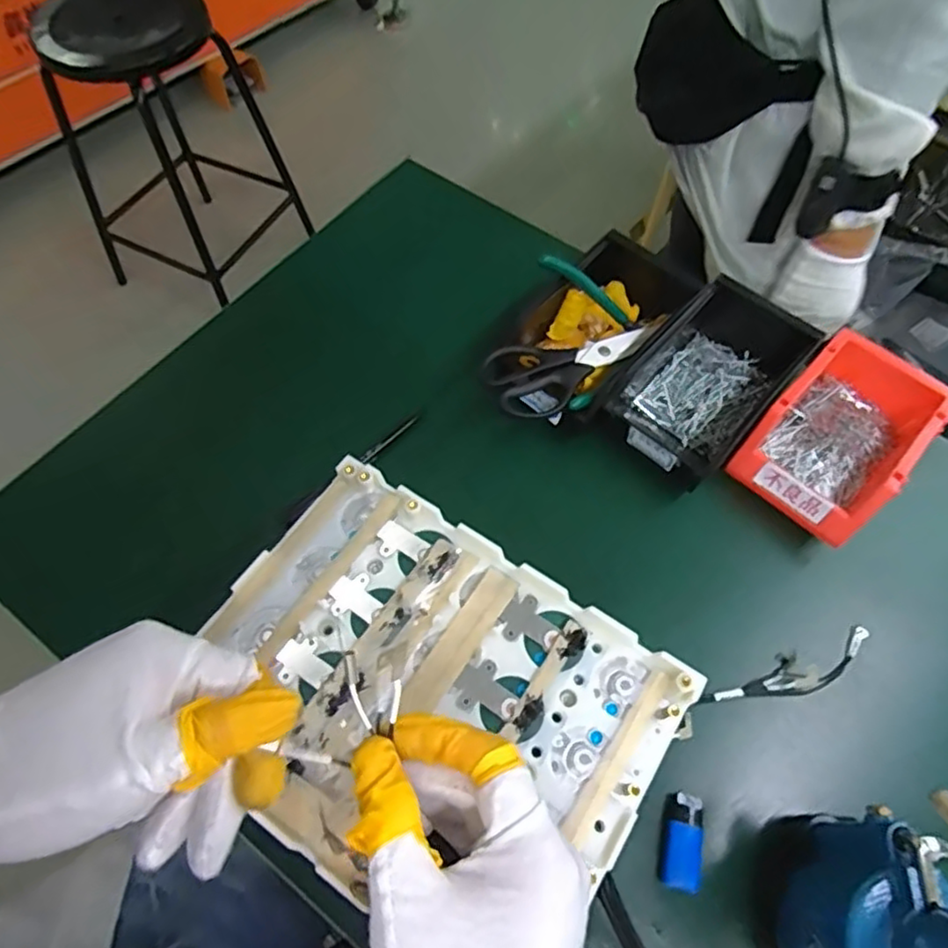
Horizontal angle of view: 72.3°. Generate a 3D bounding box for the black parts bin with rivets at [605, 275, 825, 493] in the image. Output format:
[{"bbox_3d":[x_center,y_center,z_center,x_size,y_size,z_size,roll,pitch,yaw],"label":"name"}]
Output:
[{"bbox_3d":[0.212,-0.087,0.572,0.108,0.073,0.209,38,68,18],"label":"black parts bin with rivets"}]

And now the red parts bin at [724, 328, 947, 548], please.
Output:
[{"bbox_3d":[0.305,-0.030,0.546,0.111,0.075,0.166,40,69,19],"label":"red parts bin"}]

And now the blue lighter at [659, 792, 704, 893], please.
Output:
[{"bbox_3d":[0.139,0.244,0.431,0.023,0.019,0.056,16,63,8],"label":"blue lighter"}]

